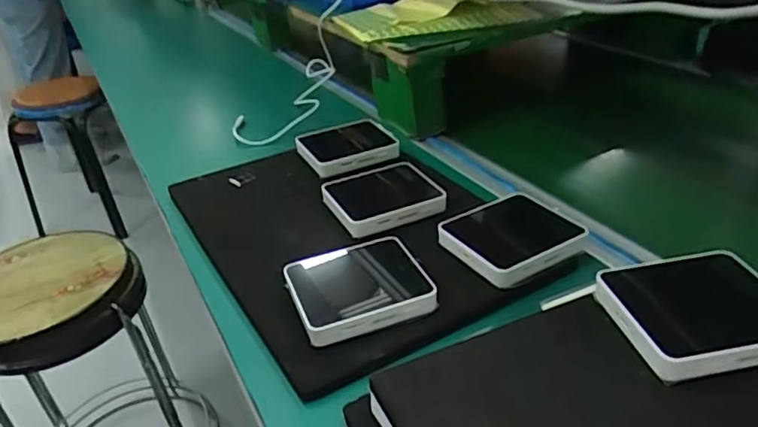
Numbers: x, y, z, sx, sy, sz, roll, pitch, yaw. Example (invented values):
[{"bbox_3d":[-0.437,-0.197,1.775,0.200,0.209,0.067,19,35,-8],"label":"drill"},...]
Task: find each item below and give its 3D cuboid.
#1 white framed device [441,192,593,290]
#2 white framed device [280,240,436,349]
[{"bbox_3d":[0.112,0.019,0.490,0.098,0.024,0.086,-22,35,-23],"label":"white framed device"},{"bbox_3d":[-0.016,0.057,0.449,0.100,0.024,0.091,-15,33,-14],"label":"white framed device"}]

